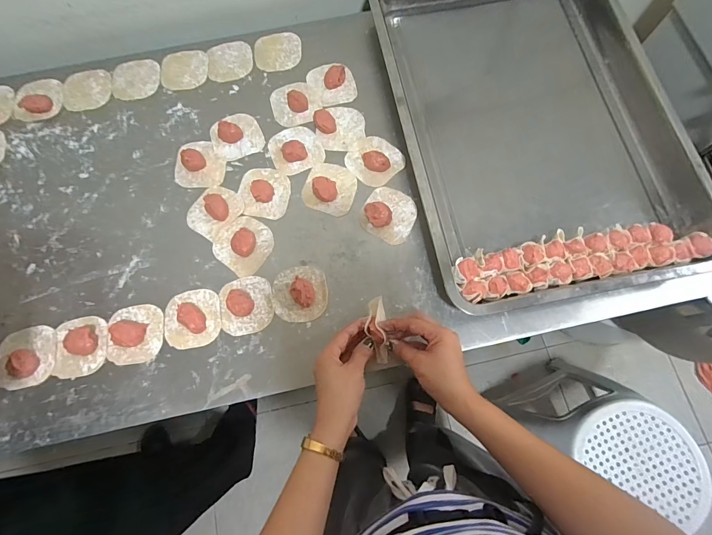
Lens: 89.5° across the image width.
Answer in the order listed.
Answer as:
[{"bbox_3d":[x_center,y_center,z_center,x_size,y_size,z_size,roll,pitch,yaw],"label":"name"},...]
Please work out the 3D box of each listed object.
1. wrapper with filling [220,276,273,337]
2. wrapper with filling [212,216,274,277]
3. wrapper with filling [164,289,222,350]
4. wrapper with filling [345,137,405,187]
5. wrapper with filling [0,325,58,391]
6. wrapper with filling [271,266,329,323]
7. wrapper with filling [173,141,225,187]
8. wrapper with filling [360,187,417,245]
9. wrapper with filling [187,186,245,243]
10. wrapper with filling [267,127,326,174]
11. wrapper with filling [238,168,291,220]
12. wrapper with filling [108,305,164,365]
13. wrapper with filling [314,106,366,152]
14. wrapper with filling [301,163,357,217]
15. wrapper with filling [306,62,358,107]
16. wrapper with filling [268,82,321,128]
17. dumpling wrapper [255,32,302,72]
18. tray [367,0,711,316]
[{"bbox_3d":[-0.152,0.049,0.490,0.072,0.021,0.078,-12,74,-2],"label":"wrapper with filling"},{"bbox_3d":[-0.164,-0.037,0.517,0.080,0.017,0.079,0,73,1],"label":"wrapper with filling"},{"bbox_3d":[-0.225,0.068,0.487,0.074,0.020,0.078,-11,74,-2],"label":"wrapper with filling"},{"bbox_3d":[0.029,-0.169,0.548,0.078,0.023,0.075,43,79,12],"label":"wrapper with filling"},{"bbox_3d":[-0.440,0.117,0.473,0.076,0.023,0.078,0,73,1],"label":"wrapper with filling"},{"bbox_3d":[-0.078,0.034,0.495,0.075,0.024,0.076,0,73,1],"label":"wrapper with filling"},{"bbox_3d":[-0.242,-0.163,0.556,0.078,0.019,0.078,0,73,-1],"label":"wrapper with filling"},{"bbox_3d":[0.050,-0.082,0.528,0.077,0.018,0.078,0,73,1],"label":"wrapper with filling"},{"bbox_3d":[-0.212,-0.088,0.531,0.069,0.017,0.079,39,78,12],"label":"wrapper with filling"},{"bbox_3d":[-0.094,-0.189,0.558,0.077,0.017,0.079,-22,74,-5],"label":"wrapper with filling"},{"bbox_3d":[-0.139,-0.116,0.538,0.076,0.023,0.080,0,73,1],"label":"wrapper with filling"},{"bbox_3d":[-0.301,0.089,0.484,0.073,0.017,0.077,0,73,1],"label":"wrapper with filling"},{"bbox_3d":[-0.025,-0.225,0.570,0.079,0.015,0.079,1,74,2],"label":"wrapper with filling"},{"bbox_3d":[-0.040,-0.123,0.539,0.077,0.020,0.077,0,73,1],"label":"wrapper with filling"},{"bbox_3d":[-0.040,-0.310,0.594,0.070,0.022,0.084,-20,74,-4],"label":"wrapper with filling"},{"bbox_3d":[-0.098,-0.272,0.581,0.077,0.022,0.080,-19,74,-4],"label":"wrapper with filling"},{"bbox_3d":[-0.134,-0.372,0.621,0.078,0.005,0.078,-6,73,0],"label":"dumpling wrapper"},{"bbox_3d":[0.257,-0.265,0.566,0.395,0.058,0.643,-10,74,-2],"label":"tray"}]

